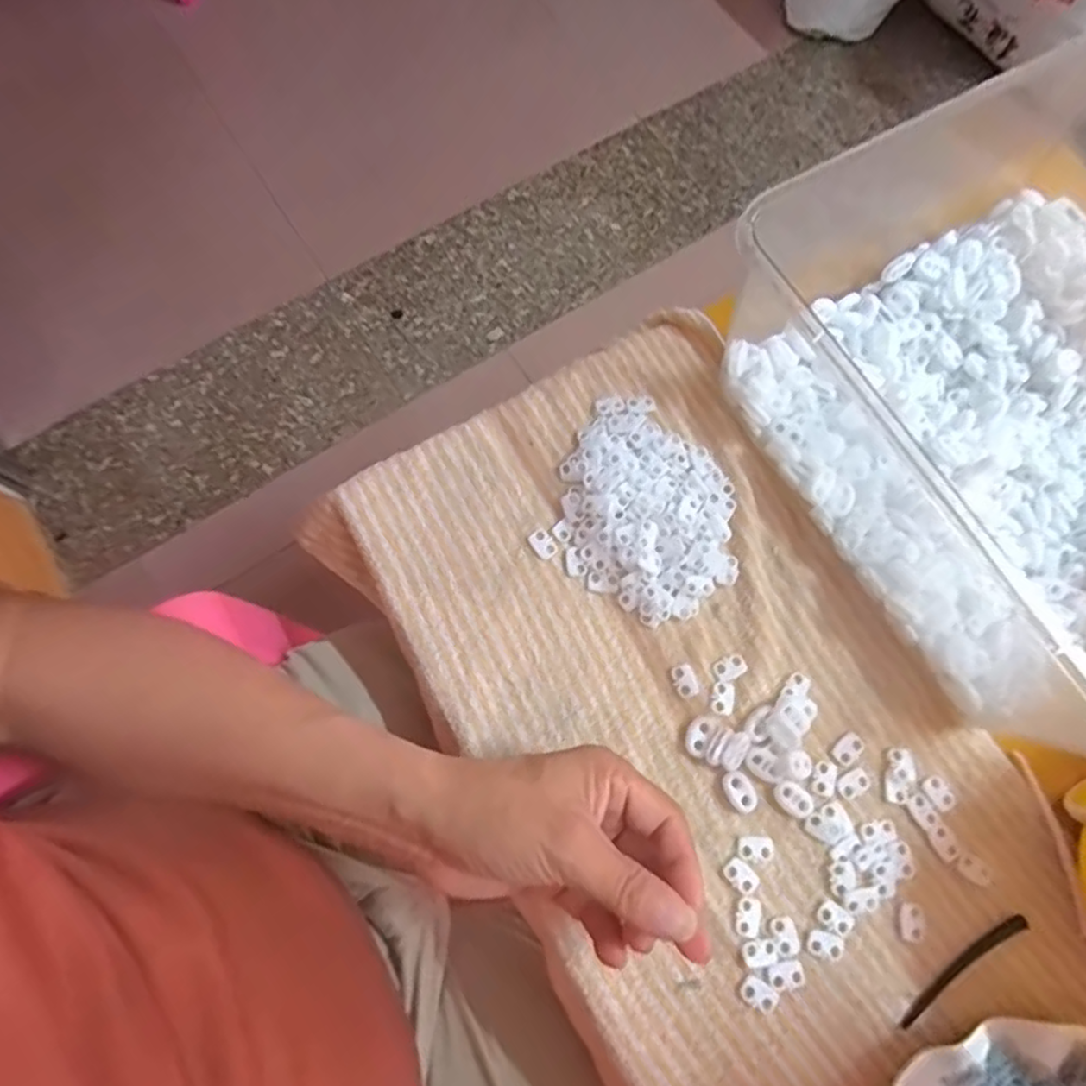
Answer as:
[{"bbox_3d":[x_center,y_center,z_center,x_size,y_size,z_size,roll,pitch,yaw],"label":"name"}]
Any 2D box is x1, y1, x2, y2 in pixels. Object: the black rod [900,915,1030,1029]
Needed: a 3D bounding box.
[{"bbox_3d":[0.220,0.222,0.347,0.088,0.004,0.009,-30,77,-9],"label":"black rod"}]

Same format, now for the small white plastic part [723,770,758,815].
[{"bbox_3d":[0.109,0.137,0.366,0.015,0.007,0.023,-28,77,-9],"label":"small white plastic part"}]

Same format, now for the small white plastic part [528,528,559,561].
[{"bbox_3d":[0.000,0.000,0.400,0.013,0.004,0.019,-39,79,-11],"label":"small white plastic part"}]

